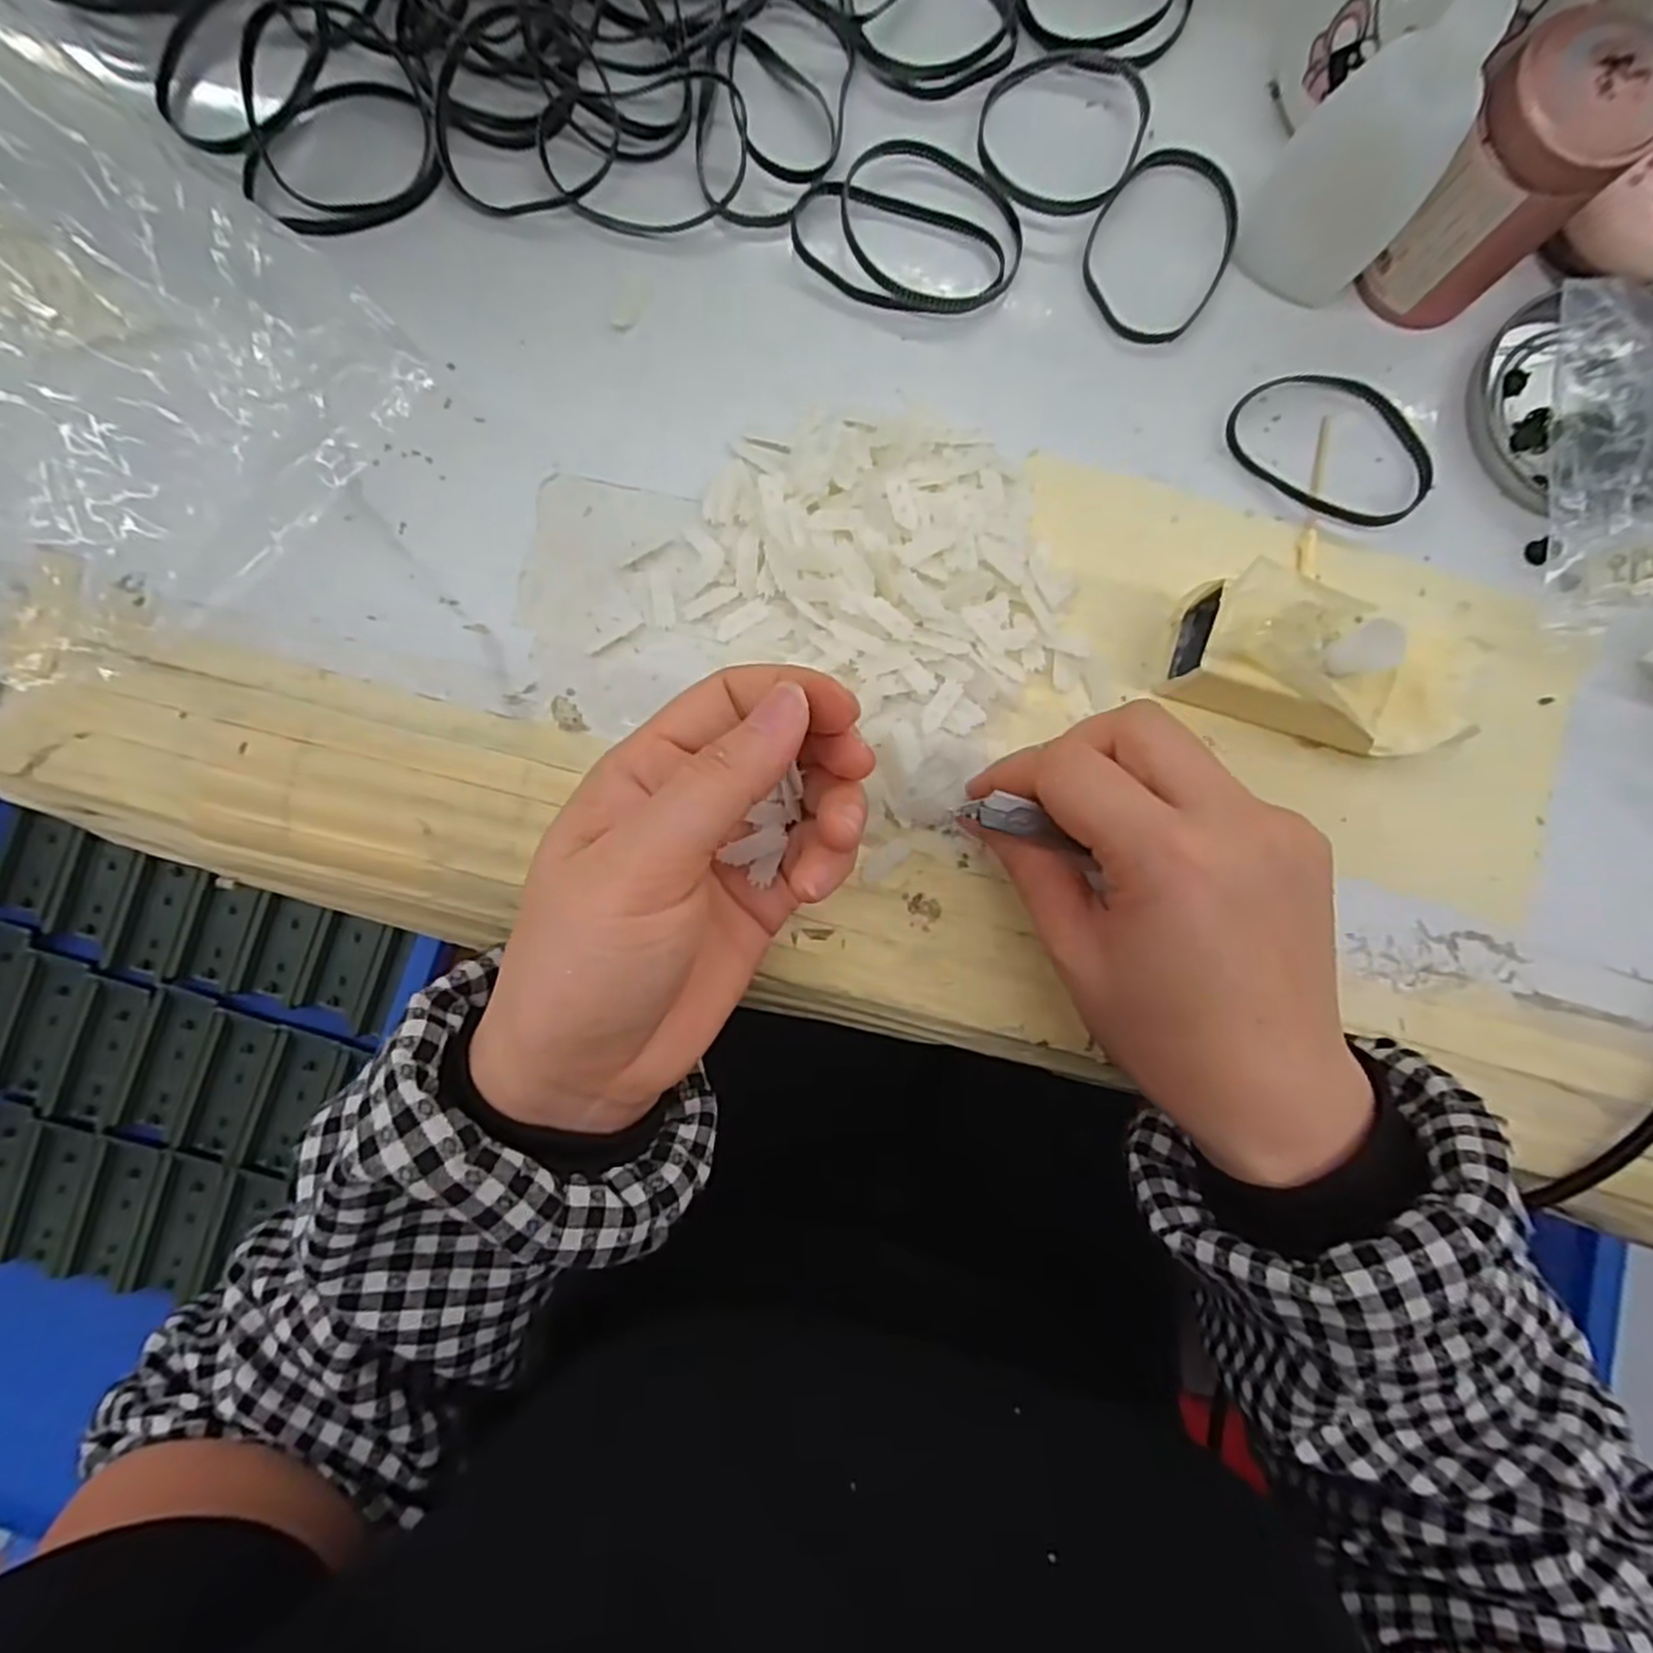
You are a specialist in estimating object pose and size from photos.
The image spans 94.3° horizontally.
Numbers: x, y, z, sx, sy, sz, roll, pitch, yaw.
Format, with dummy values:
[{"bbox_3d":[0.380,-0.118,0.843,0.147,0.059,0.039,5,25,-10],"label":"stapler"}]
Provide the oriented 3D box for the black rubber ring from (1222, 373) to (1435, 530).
[{"bbox_3d":[0.176,-0.132,0.263,0.070,0.007,0.050,36,88,1],"label":"black rubber ring"}]

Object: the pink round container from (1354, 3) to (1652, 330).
[{"bbox_3d":[0.206,-0.196,0.236,0.043,0.067,0.037,39,88,1],"label":"pink round container"}]

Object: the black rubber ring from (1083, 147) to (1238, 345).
[{"bbox_3d":[0.117,-0.202,0.264,0.049,0.007,0.065,38,88,1],"label":"black rubber ring"}]

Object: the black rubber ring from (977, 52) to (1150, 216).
[{"bbox_3d":[0.082,-0.243,0.265,0.056,0.006,0.065,20,88,0],"label":"black rubber ring"}]

